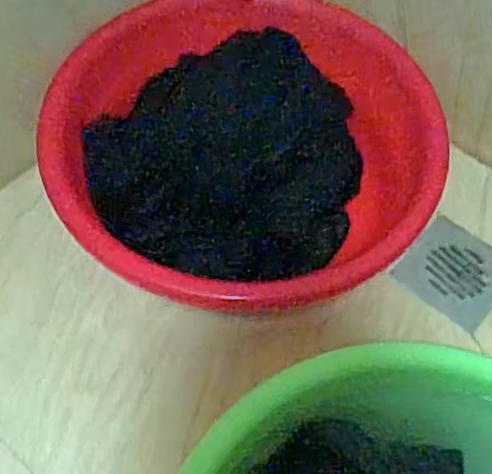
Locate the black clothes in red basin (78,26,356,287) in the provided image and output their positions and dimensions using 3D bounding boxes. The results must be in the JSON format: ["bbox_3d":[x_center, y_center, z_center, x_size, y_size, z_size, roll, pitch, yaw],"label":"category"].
[{"bbox_3d":[-0.014,-0.079,0.700,0.250,0.113,0.235,9,58,4],"label":"black clothes in red basin"}]

